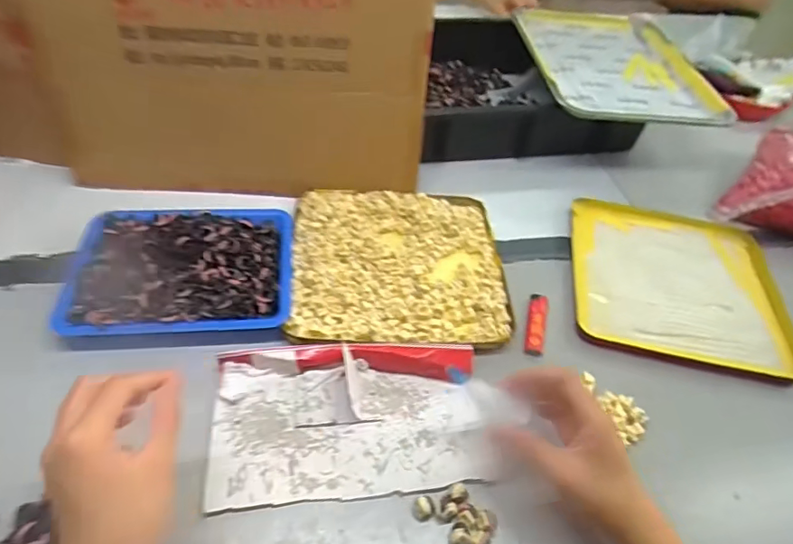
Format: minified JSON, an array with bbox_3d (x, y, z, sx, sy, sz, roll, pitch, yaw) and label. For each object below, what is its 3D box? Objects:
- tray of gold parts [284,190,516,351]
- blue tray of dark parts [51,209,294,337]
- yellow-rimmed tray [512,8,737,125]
[{"bbox_3d":[0.003,-0.014,0.593,0.234,0.023,0.234,0,46,-7],"label":"tray of gold parts"},{"bbox_3d":[-0.221,-0.008,0.542,0.217,0.027,0.167,-2,46,-9],"label":"blue tray of dark parts"},{"bbox_3d":[0.334,-0.348,0.833,0.255,0.031,0.365,1,46,-6],"label":"yellow-rimmed tray"}]

